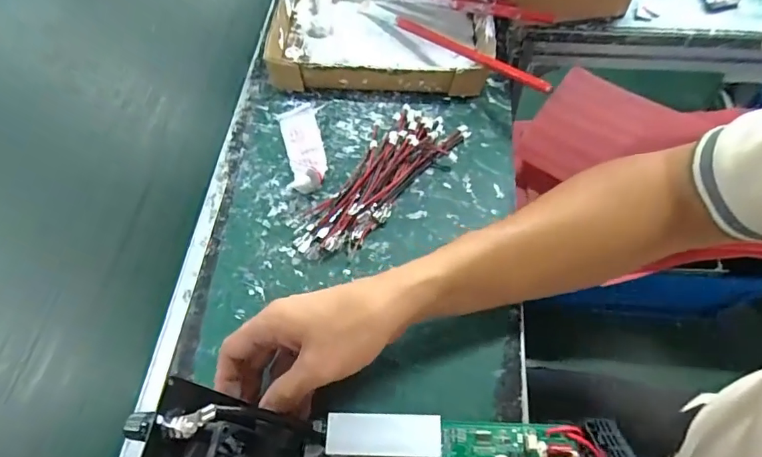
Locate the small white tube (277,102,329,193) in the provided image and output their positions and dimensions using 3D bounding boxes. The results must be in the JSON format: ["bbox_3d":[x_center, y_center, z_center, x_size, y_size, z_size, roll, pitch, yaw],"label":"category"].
[{"bbox_3d":[-0.075,-0.081,0.449,0.037,0.028,0.108,-13,62,-5],"label":"small white tube"}]

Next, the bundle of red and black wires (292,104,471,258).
[{"bbox_3d":[-0.005,-0.051,0.434,0.193,0.019,0.081,-40,68,-18],"label":"bundle of red and black wires"}]

